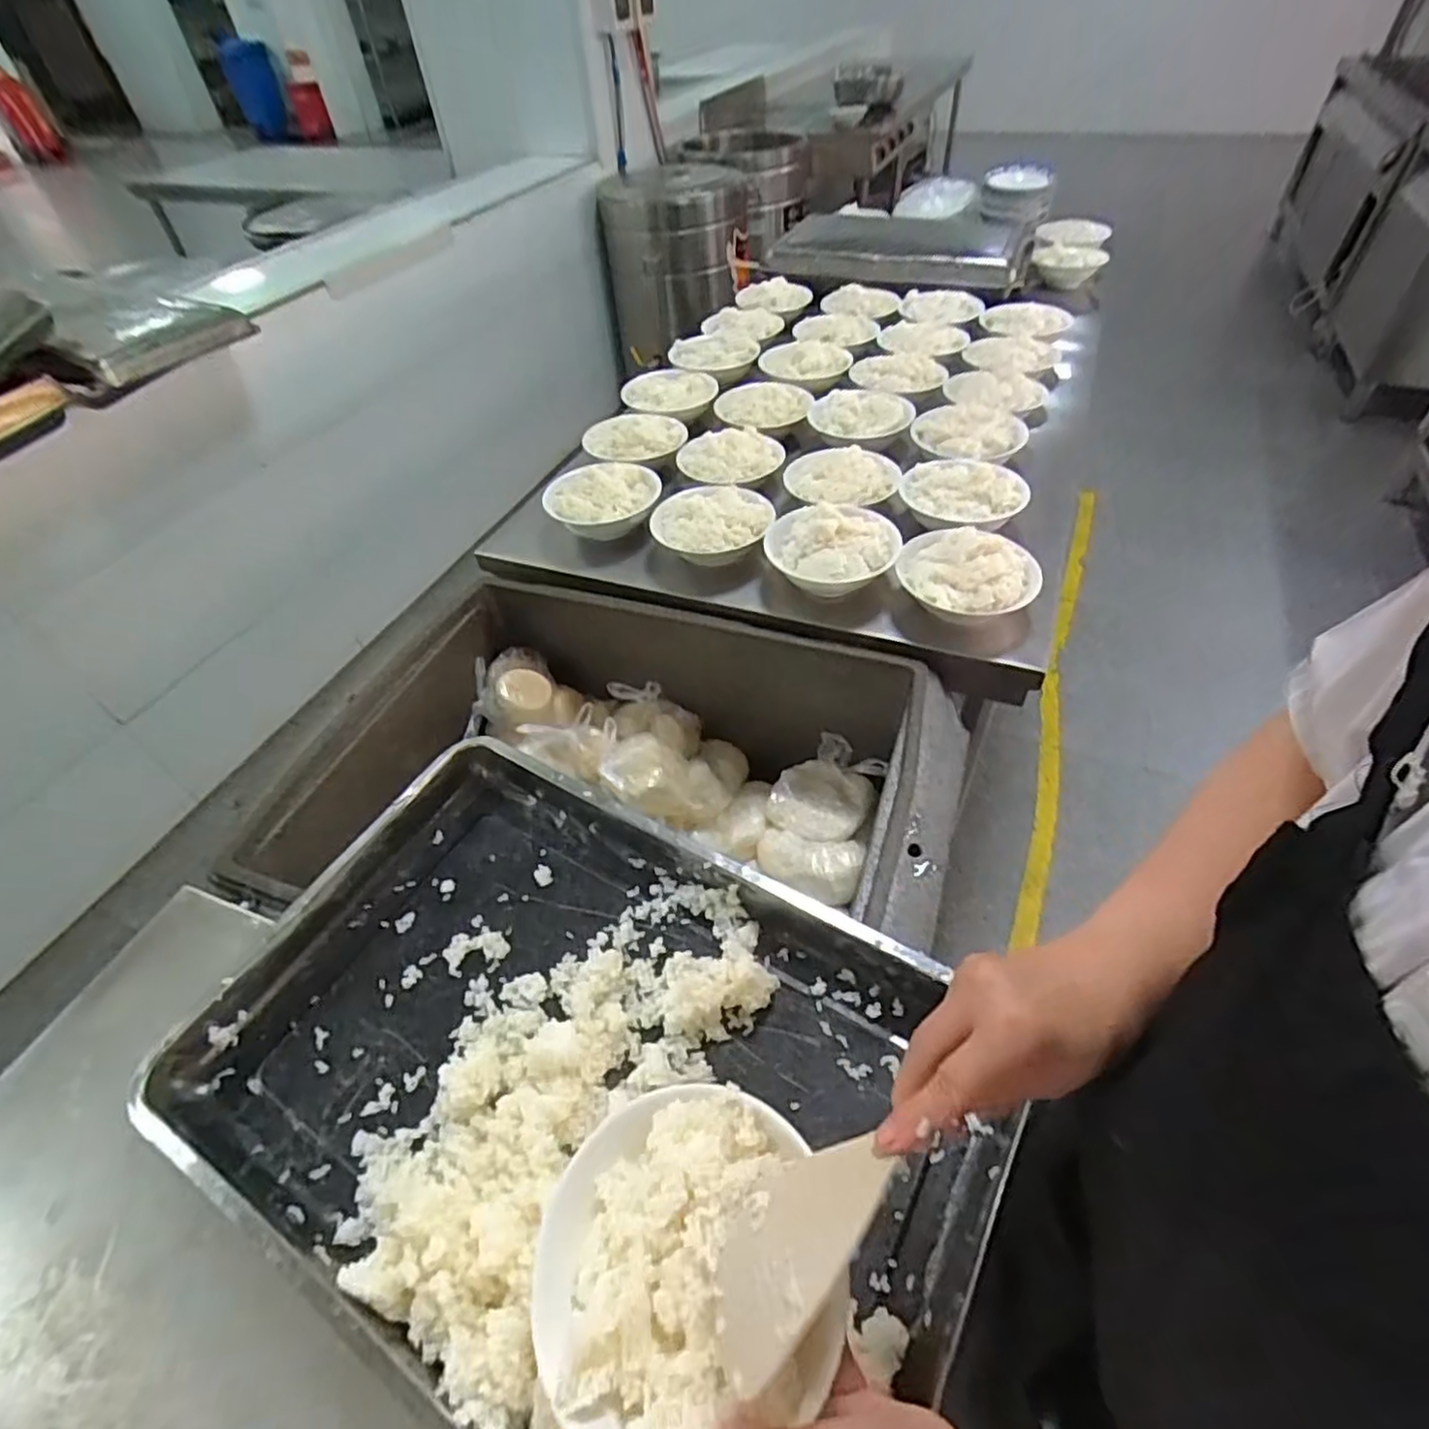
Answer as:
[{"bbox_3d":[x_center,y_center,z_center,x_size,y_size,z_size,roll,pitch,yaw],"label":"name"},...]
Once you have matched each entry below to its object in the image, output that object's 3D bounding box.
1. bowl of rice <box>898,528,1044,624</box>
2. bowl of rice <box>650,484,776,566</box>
[{"bbox_3d":[0.309,-0.165,0.877,0.150,0.068,0.142,-2,47,3],"label":"bowl of rice"},{"bbox_3d":[0.000,-0.261,1.003,0.161,0.074,0.156,-2,47,3],"label":"bowl of rice"}]

